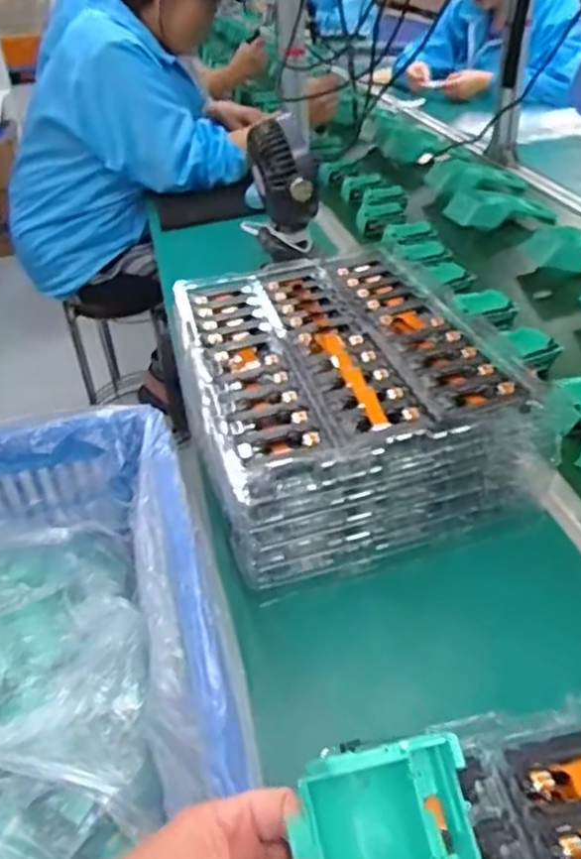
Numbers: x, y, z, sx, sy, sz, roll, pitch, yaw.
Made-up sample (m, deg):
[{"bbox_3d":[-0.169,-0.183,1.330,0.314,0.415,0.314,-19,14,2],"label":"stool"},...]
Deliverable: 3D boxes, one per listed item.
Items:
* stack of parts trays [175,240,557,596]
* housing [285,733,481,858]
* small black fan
[{"bbox_3d":[0.047,-0.042,0.693,0.277,0.128,0.370,-12,37,-8],"label":"stack of parts trays"},{"bbox_3d":[0.042,0.172,0.281,0.072,0.029,0.070,-9,81,-4],"label":"housing"},{"bbox_3d":[-0.018,-0.336,1.005,0.092,0.203,0.148,-12,37,-9],"label":"small black fan"}]

